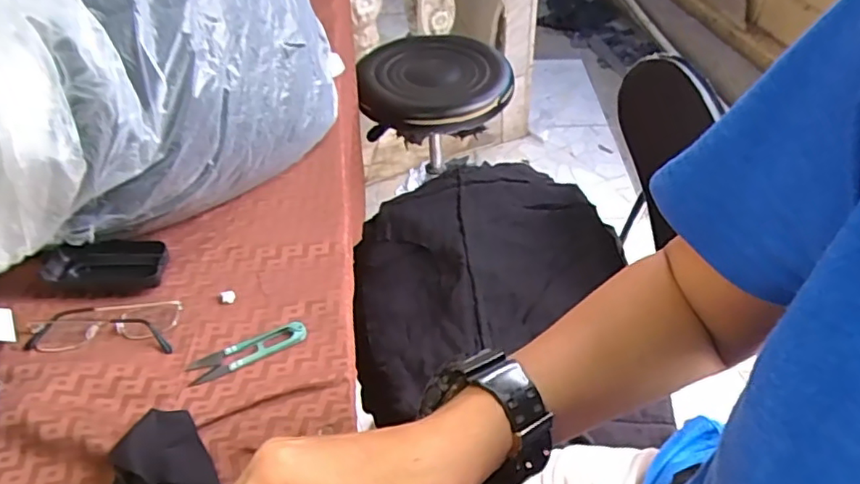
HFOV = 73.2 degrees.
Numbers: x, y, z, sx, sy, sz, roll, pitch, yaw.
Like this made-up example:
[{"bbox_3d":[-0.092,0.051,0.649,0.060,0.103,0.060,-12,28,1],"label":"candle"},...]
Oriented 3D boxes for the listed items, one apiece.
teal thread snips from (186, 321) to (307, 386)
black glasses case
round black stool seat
[{"bbox_3d":[-0.155,0.092,0.494,0.099,0.006,0.027,-22,48,-18],"label":"teal thread snips"},{"bbox_3d":[-0.310,0.025,0.558,0.114,0.029,0.047,-1,45,3],"label":"black glasses case"},{"bbox_3d":[0.006,-0.323,1.149,0.293,0.051,0.312,-7,45,-3],"label":"round black stool seat"}]

